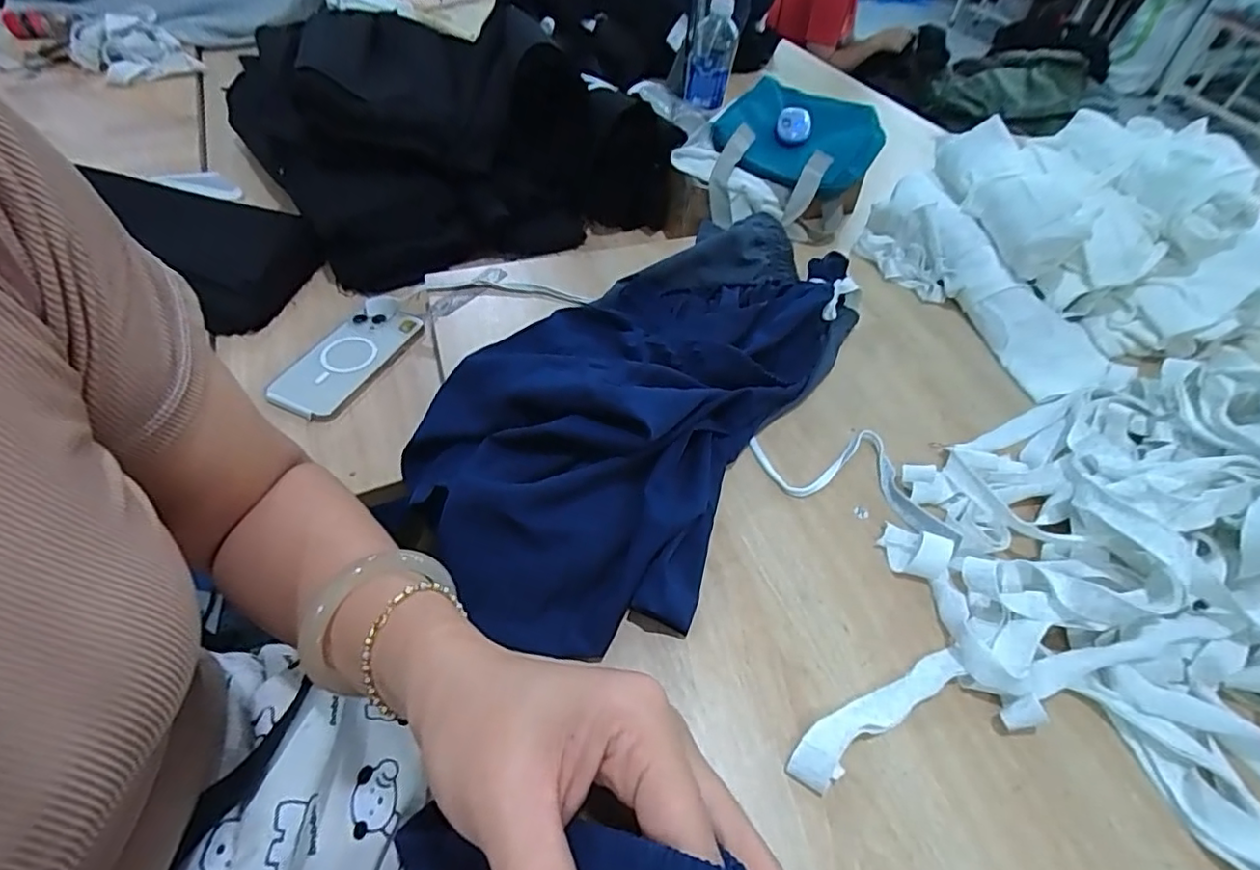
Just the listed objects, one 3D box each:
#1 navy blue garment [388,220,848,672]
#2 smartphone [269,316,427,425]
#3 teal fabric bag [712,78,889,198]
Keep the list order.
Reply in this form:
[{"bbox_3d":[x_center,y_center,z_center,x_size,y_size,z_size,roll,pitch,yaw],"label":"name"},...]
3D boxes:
[{"bbox_3d":[0.026,-0.063,0.525,0.260,0.085,0.471,30,55,19],"label":"navy blue garment"},{"bbox_3d":[-0.293,-0.079,0.603,0.080,0.015,0.161,25,50,2],"label":"smartphone"},{"bbox_3d":[0.213,-0.380,0.745,0.192,0.049,0.185,26,53,17],"label":"teal fabric bag"}]

